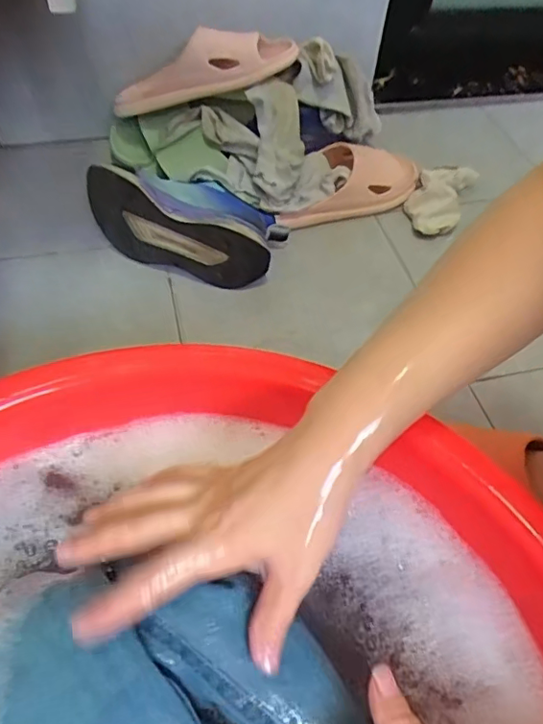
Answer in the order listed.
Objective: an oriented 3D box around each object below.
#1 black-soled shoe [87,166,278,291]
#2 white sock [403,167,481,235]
[{"bbox_3d":[-0.100,-0.169,0.657,0.218,0.108,0.104,19,53,10],"label":"black-soled shoe"},{"bbox_3d":[0.236,-0.234,0.755,0.074,0.036,0.149,21,54,12],"label":"white sock"}]

